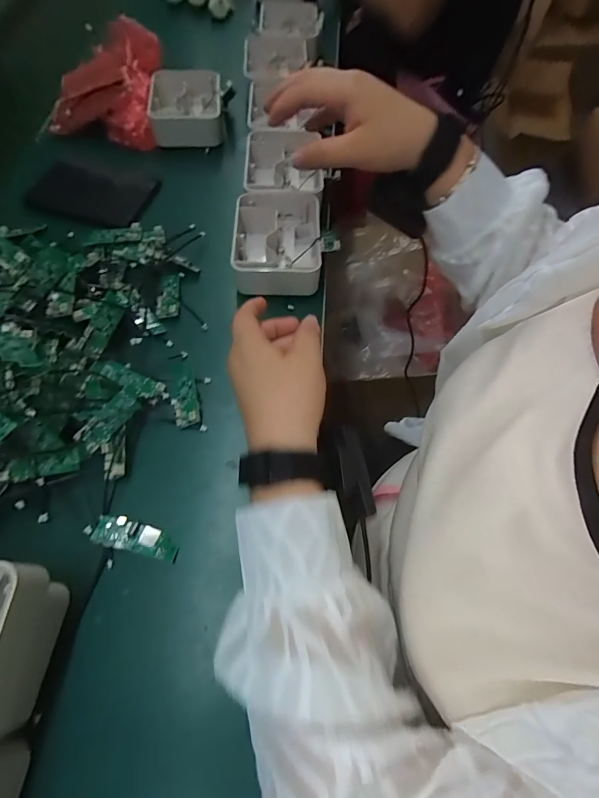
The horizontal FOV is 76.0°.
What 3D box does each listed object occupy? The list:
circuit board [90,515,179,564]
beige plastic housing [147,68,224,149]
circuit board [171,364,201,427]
[{"bbox_3d":[-0.139,0.118,0.327,0.073,0.008,0.024,12,65,5],"label":"circuit board"},{"bbox_3d":[-0.164,-0.423,0.564,0.107,0.052,0.122,-4,65,-2],"label":"beige plastic housing"},{"bbox_3d":[-0.115,-0.006,0.386,0.027,0.008,0.071,-22,61,13],"label":"circuit board"}]

